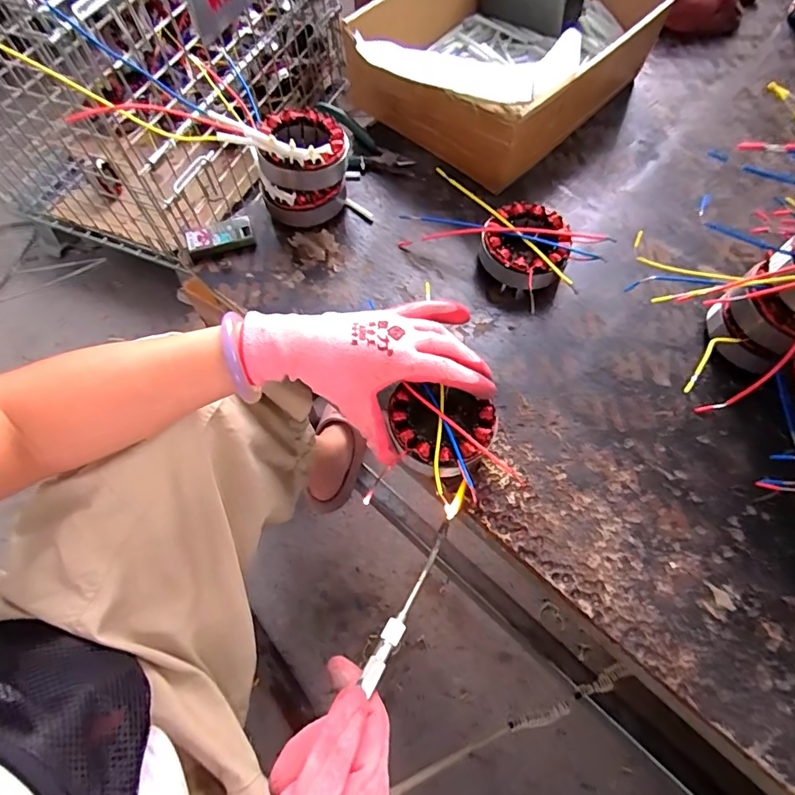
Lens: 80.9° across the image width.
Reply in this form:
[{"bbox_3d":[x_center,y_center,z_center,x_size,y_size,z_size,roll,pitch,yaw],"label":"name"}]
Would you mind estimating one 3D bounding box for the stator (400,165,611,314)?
[{"bbox_3d":[0.099,-0.162,0.473,0.192,0.041,0.099,32,69,15],"label":"stator"}]

